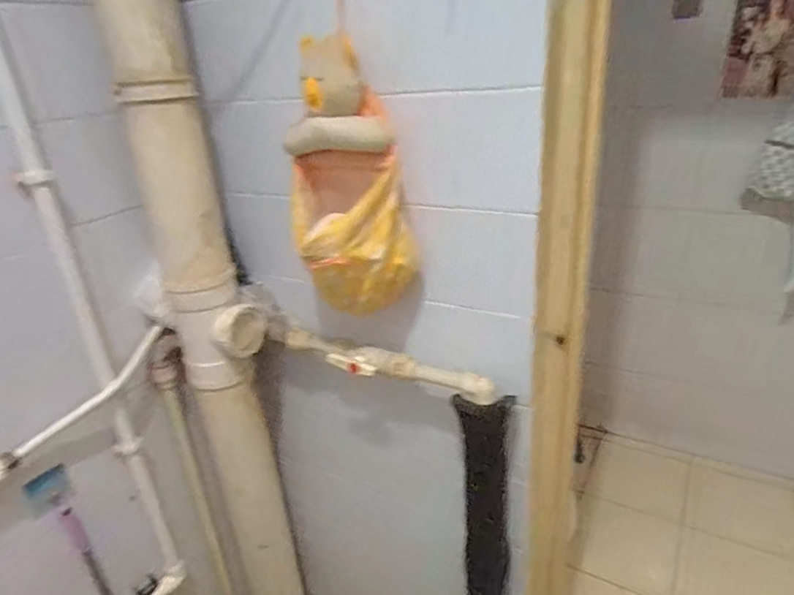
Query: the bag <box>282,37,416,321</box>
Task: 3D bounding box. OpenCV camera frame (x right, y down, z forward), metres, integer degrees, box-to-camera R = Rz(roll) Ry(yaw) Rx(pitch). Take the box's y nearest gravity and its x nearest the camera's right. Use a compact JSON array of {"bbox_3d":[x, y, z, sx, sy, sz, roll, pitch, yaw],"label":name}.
[{"bbox_3d":[-0.070,-0.154,0.727,0.148,0.339,0.128,-10,25,-8],"label":"bag"}]

